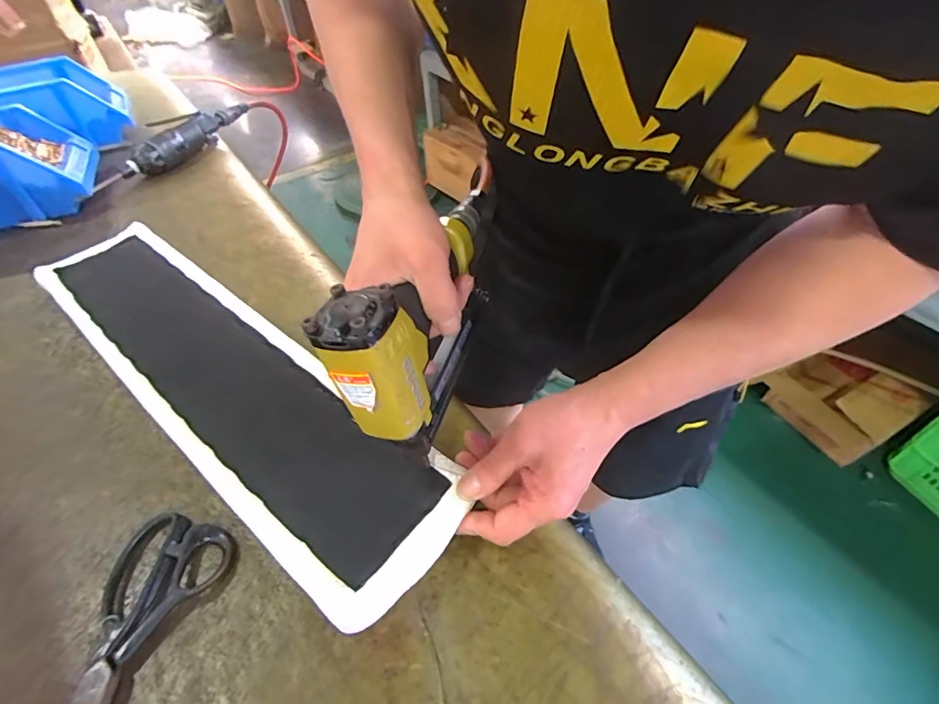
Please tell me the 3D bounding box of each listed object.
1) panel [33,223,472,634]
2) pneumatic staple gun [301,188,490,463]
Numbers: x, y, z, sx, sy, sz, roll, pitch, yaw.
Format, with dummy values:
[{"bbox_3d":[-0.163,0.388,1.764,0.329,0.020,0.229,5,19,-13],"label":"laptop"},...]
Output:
[{"bbox_3d":[-0.235,0.013,0.439,0.532,0.025,0.127,32,58,27],"label":"panel"},{"bbox_3d":[-0.026,-0.046,0.353,0.054,0.126,0.228,12,52,14],"label":"pneumatic staple gun"}]

